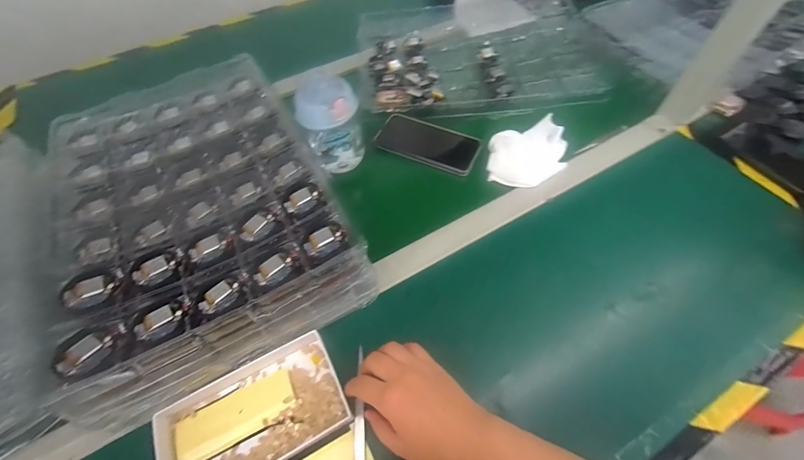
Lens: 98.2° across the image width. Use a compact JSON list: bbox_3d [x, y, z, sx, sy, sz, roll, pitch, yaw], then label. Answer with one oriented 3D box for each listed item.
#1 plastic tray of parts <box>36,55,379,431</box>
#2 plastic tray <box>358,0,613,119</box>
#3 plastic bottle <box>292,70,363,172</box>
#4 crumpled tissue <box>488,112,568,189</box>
[{"bbox_3d":[-0.269,-0.051,0.445,0.310,0.059,0.462,-26,60,-13],"label":"plastic tray of parts"},{"bbox_3d":[0.144,-0.345,0.671,0.429,0.030,0.336,-9,57,-3],"label":"plastic tray"},{"bbox_3d":[-0.099,-0.147,0.492,0.078,0.141,0.064,-16,58,-7],"label":"plastic bottle"},{"bbox_3d":[0.198,-0.122,0.535,0.146,0.022,0.101,-34,62,-18],"label":"crumpled tissue"}]

